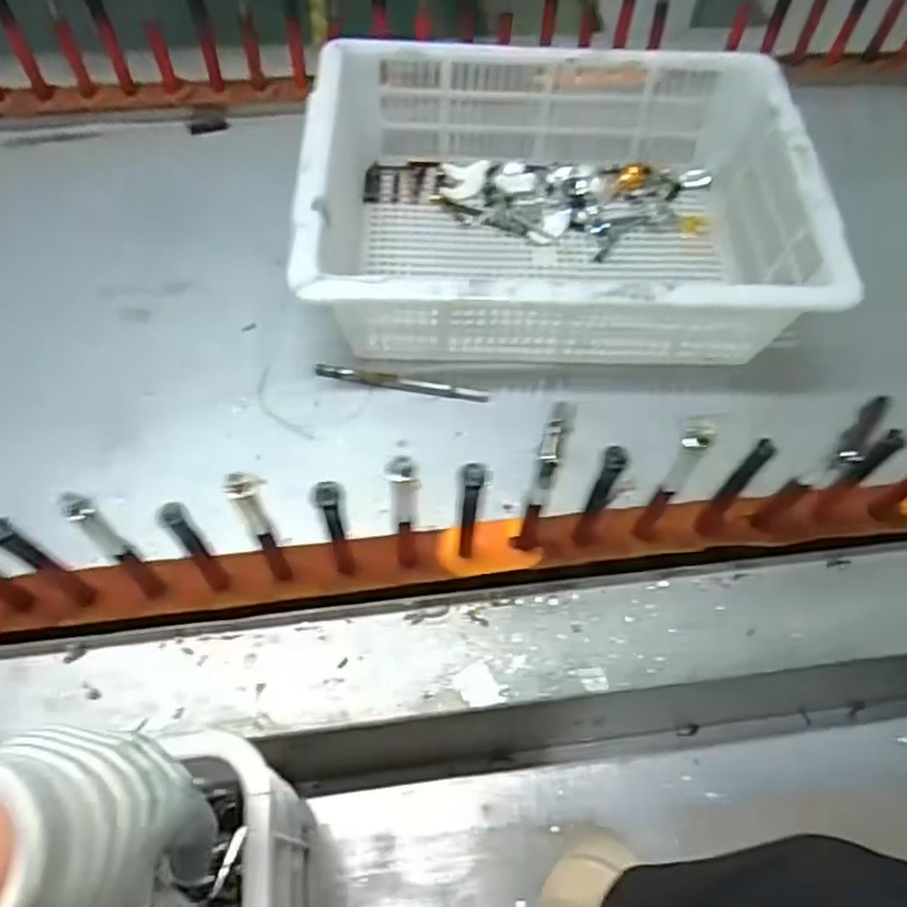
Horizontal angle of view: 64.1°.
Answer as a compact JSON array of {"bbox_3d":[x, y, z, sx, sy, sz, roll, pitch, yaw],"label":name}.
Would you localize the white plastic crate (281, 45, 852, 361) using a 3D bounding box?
[{"bbox_3d":[0.104,-0.247,0.756,0.490,0.157,0.378,3,54,-1],"label":"white plastic crate"}]

